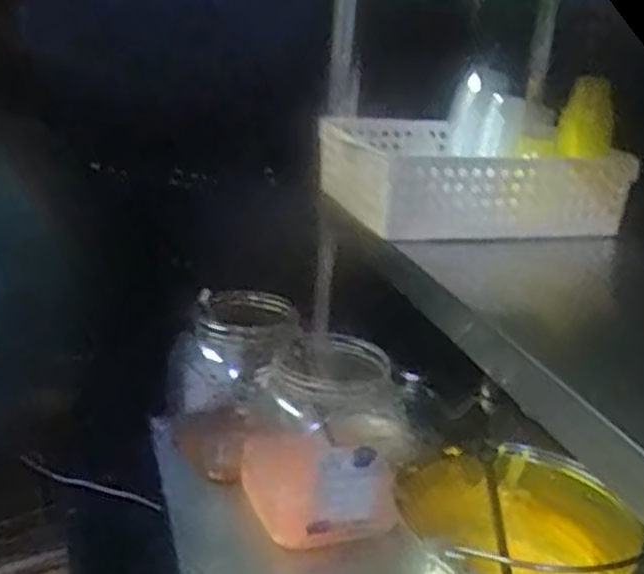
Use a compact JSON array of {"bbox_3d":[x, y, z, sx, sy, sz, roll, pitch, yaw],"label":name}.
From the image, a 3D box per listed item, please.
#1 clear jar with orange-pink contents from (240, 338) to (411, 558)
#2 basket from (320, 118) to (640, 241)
[{"bbox_3d":[0.001,0.152,0.828,0.135,0.163,0.146,-1,20,-20],"label":"clear jar with orange-pink contents"},{"bbox_3d":[0.153,-0.120,0.873,0.272,0.085,0.213,-1,20,-21],"label":"basket"}]

